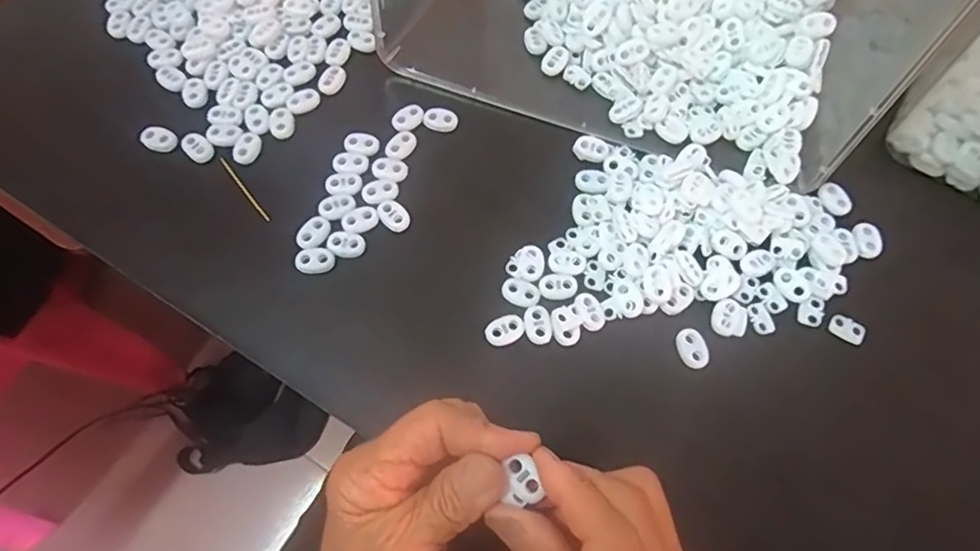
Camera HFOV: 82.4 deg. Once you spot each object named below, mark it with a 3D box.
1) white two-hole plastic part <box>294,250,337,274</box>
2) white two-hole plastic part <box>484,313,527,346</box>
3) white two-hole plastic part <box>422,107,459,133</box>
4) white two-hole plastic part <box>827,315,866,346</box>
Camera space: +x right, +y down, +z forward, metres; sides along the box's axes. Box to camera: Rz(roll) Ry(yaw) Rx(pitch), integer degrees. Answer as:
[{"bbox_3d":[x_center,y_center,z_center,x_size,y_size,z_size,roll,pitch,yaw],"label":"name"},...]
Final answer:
[{"bbox_3d":[-0.103,-0.008,0.331,0.022,0.007,0.014,0,68,0],"label":"white two-hole plastic part"},{"bbox_3d":[0.008,0.030,0.315,0.022,0.004,0.015,-28,70,-11],"label":"white two-hole plastic part"},{"bbox_3d":[-0.033,-0.103,0.371,0.022,0.005,0.016,6,68,2],"label":"white two-hole plastic part"},{"bbox_3d":[0.207,0.031,0.325,0.019,0.005,0.012,31,71,12],"label":"white two-hole plastic part"}]

